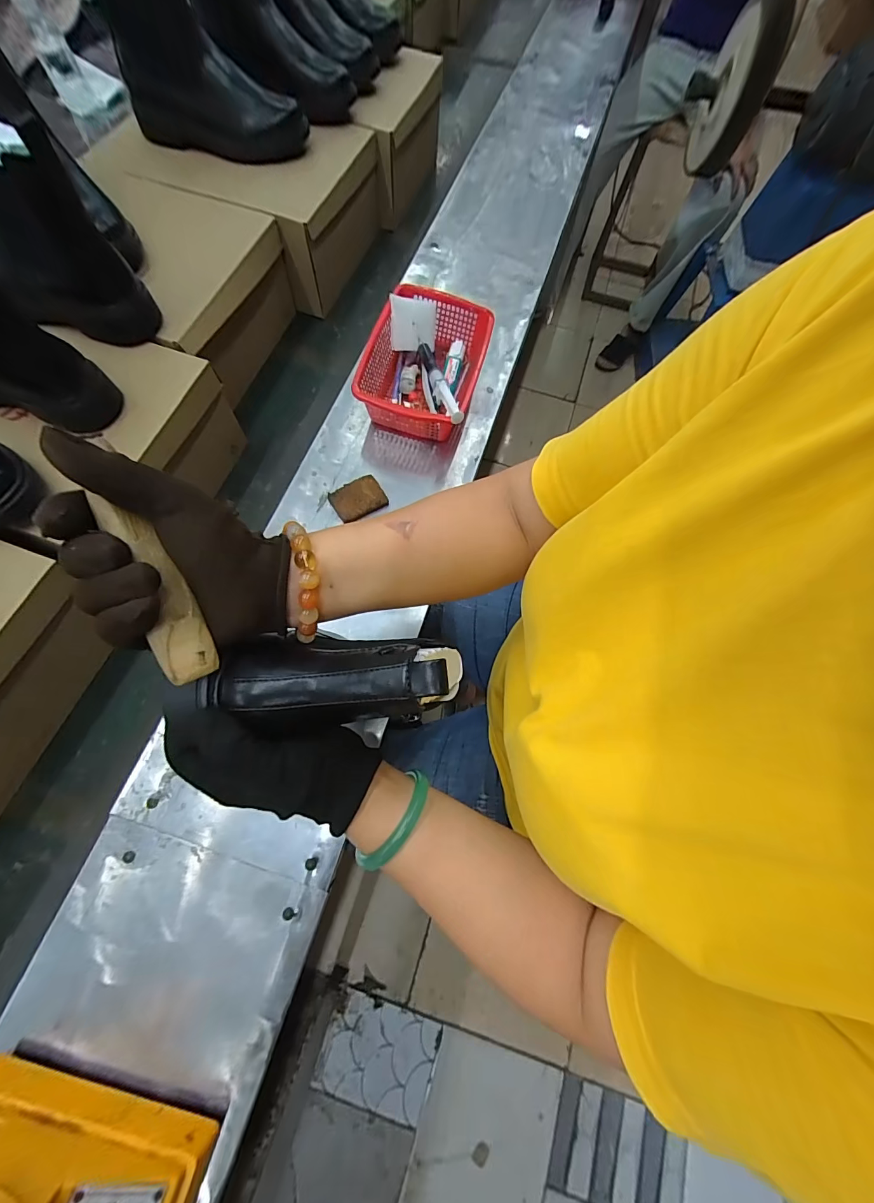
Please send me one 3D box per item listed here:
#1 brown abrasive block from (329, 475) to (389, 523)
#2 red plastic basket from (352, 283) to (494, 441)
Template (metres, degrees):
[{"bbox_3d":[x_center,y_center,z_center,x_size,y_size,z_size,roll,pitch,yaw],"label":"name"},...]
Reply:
[{"bbox_3d":[-0.105,-0.136,0.531,0.067,0.012,0.049,-29,73,-13],"label":"brown abrasive block"},{"bbox_3d":[-0.017,-0.332,0.574,0.157,0.082,0.224,16,69,4],"label":"red plastic basket"}]

